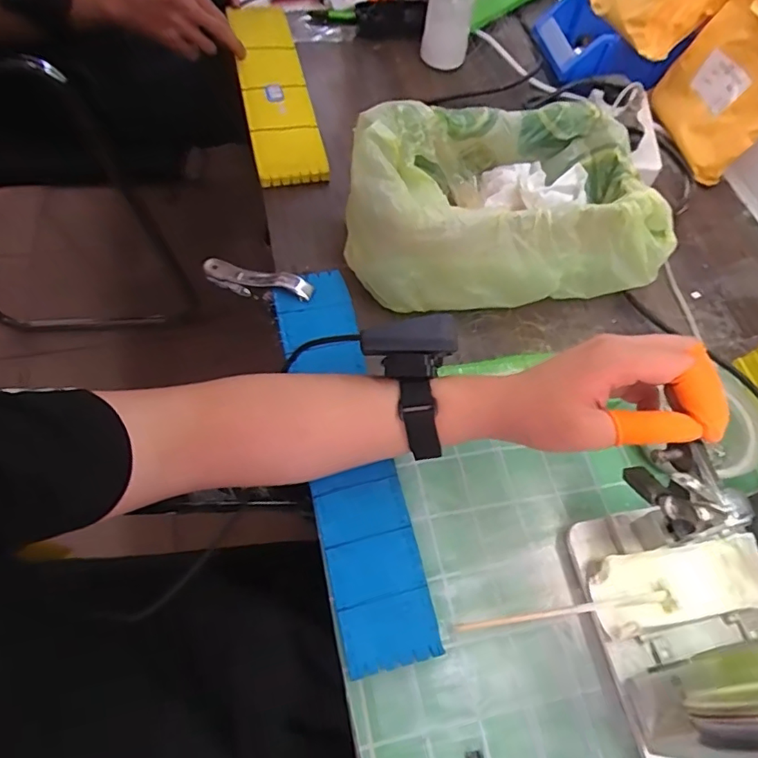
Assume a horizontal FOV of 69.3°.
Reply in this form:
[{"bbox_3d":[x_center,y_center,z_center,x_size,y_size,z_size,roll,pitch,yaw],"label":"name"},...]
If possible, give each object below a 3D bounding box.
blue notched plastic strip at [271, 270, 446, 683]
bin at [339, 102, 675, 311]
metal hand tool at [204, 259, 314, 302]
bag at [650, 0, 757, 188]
[{"bbox_3d":[-0.030,0.050,0.463,0.069,0.032,0.346,-10,61,-9],"label":"blue notched plastic strip"},{"bbox_3d":[0.126,-0.169,0.543,0.298,0.113,0.165,-1,61,-6],"label":"bin"},{"bbox_3d":[-0.119,-0.096,0.544,0.114,0.031,0.018,11,59,19],"label":"metal hand tool"},{"bbox_3d":[0.413,-0.356,0.653,0.050,0.170,0.165,-7,63,-24],"label":"bag"}]

